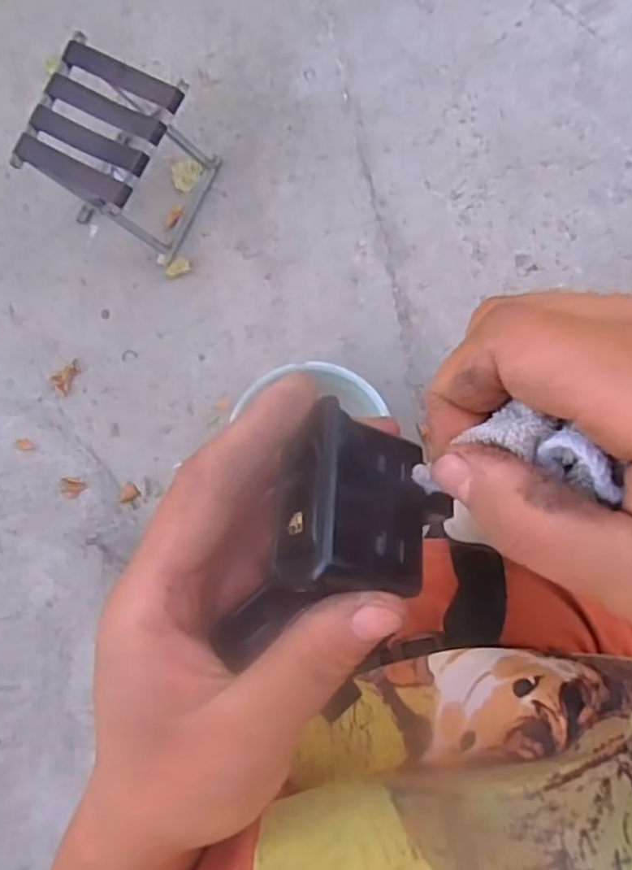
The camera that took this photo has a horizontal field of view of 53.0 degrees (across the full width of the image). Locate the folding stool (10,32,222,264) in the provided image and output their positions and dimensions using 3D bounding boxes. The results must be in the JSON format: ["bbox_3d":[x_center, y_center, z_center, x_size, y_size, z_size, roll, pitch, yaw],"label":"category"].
[{"bbox_3d":[-0.410,-0.596,1.344,0.257,0.276,0.267,27,89,4],"label":"folding stool"}]

